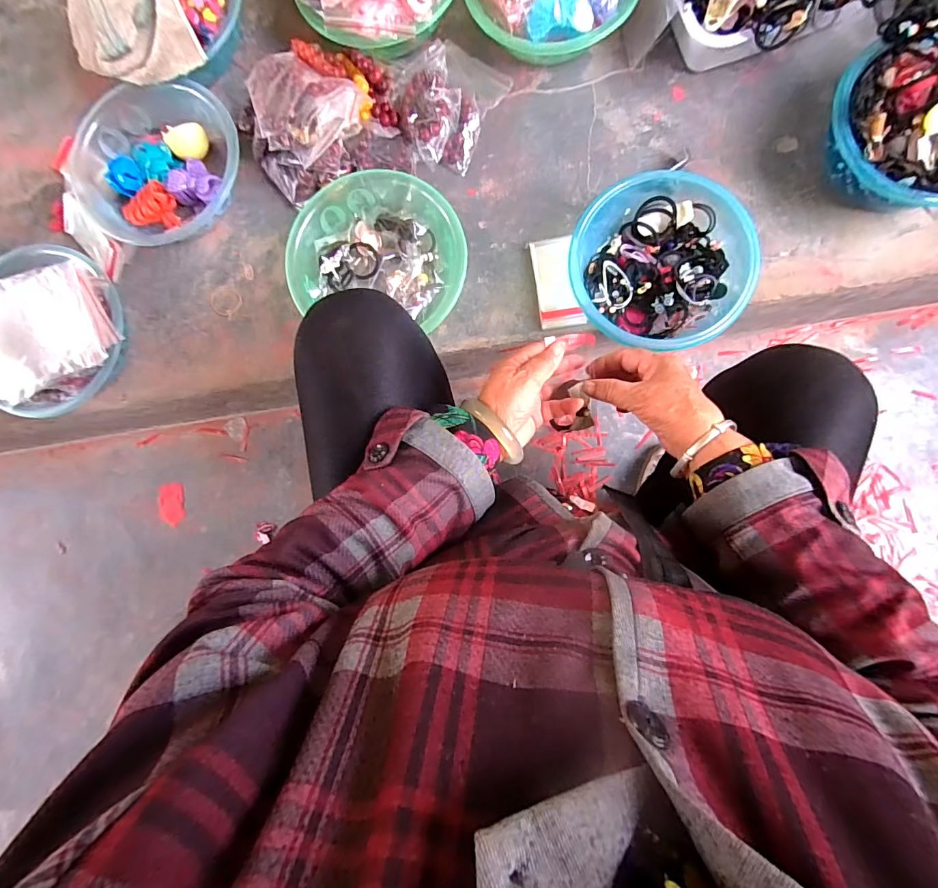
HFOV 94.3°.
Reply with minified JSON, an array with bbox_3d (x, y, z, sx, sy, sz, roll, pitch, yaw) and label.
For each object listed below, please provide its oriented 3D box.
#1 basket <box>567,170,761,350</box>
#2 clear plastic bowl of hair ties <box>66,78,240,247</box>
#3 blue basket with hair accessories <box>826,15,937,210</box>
[{"bbox_3d":[0.248,-0.231,0.578,0.219,0.080,0.220,0,87,5],"label":"basket"},{"bbox_3d":[-0.444,-0.399,0.636,0.212,0.079,0.232,40,91,6],"label":"clear plastic bowl of hair ties"},{"bbox_3d":[0.573,-0.409,0.537,0.230,0.130,0.224,-19,86,4],"label":"blue basket with hair accessories"}]

